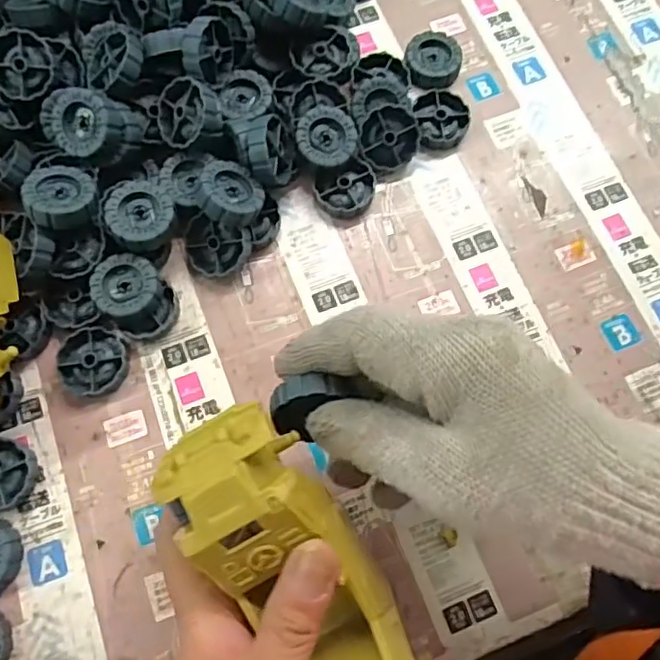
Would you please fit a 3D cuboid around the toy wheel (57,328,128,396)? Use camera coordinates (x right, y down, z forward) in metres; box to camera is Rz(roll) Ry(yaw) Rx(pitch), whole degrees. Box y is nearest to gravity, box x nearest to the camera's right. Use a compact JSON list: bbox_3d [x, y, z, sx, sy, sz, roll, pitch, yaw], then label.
[{"bbox_3d":[-0.136,0.019,0.348,0.037,0.012,0.039,0,74,1],"label":"toy wheel"}]

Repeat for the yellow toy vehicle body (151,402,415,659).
[{"bbox_3d":[-0.006,0.112,0.239,0.060,0.038,0.171,-30,89,-7],"label":"yellow toy vehicle body"}]

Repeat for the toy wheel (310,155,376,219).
[{"bbox_3d":[0.010,-0.089,0.384,0.039,0.013,0.035,-23,75,-6],"label":"toy wheel"}]

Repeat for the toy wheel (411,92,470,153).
[{"bbox_3d":[0.074,-0.138,0.398,0.035,0.012,0.039,-13,74,-3],"label":"toy wheel"}]

